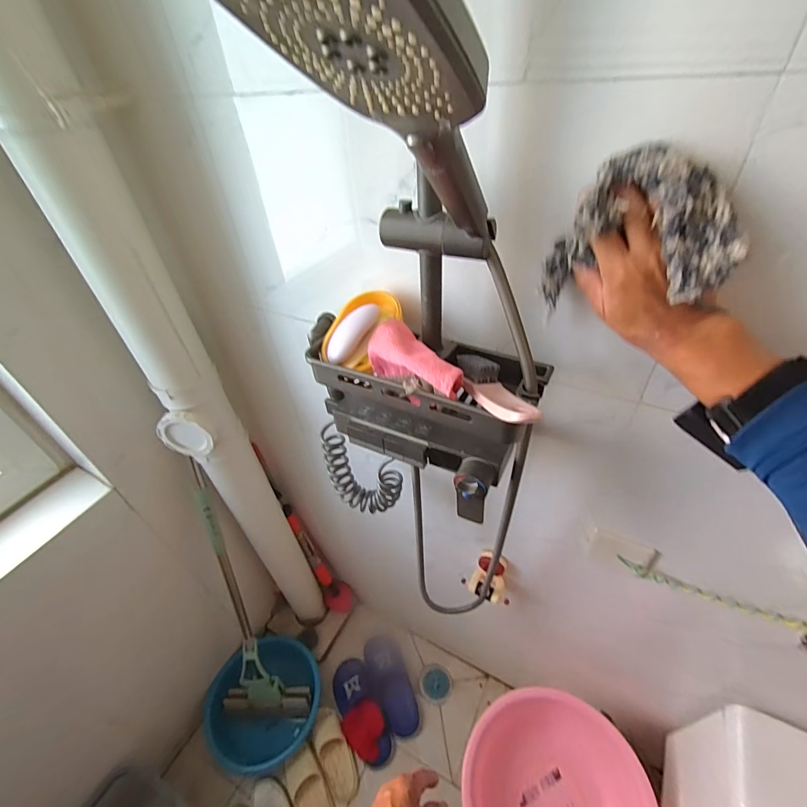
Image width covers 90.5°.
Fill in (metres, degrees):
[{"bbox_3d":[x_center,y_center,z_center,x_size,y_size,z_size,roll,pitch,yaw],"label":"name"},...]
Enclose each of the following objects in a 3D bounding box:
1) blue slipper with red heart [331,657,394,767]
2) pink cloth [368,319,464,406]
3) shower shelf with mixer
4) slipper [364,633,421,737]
[{"bbox_3d":[-0.133,0.940,1.229,0.123,0.076,0.296,-21,45,-18],"label":"blue slipper with red heart"},{"bbox_3d":[0.017,-0.045,0.449,0.062,0.052,0.118,-35,50,-29],"label":"pink cloth"},{"bbox_3d":[0.020,0.006,0.522,0.291,0.188,0.124,21,48,25],"label":"shower shelf with mixer"},{"bbox_3d":[-0.035,0.889,1.289,0.116,0.077,0.288,-21,45,-17],"label":"slipper"}]

